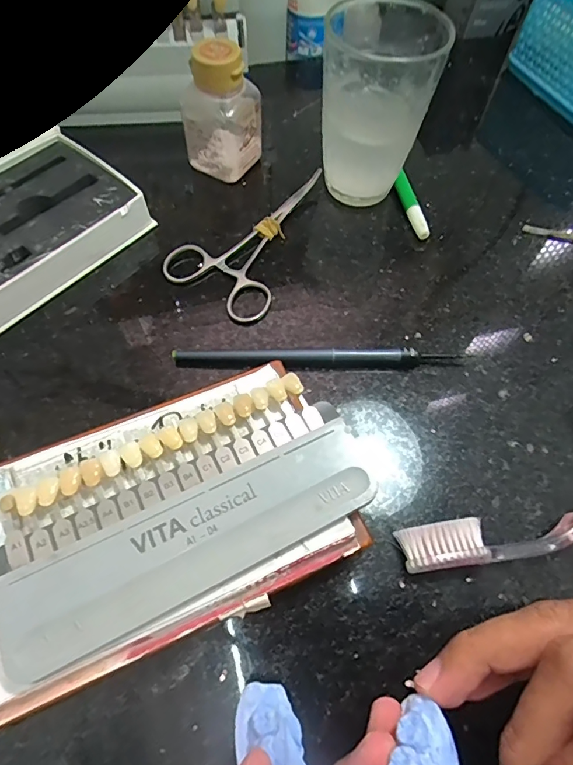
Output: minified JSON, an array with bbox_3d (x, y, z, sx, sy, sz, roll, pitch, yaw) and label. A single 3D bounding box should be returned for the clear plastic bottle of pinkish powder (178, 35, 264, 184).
[{"bbox_3d":[-0.041,-0.170,0.283,0.041,0.073,0.039,25,64,11],"label":"clear plastic bottle of pinkish powder"}]

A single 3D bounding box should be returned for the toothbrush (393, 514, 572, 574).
[{"bbox_3d":[0.140,0.061,0.202,0.183,0.011,0.019,-8,62,-6],"label":"toothbrush"}]

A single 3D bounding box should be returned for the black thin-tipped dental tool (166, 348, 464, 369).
[{"bbox_3d":[0.019,-0.012,0.237,0.154,0.010,0.009,-1,62,-3],"label":"black thin-tipped dental tool"}]

